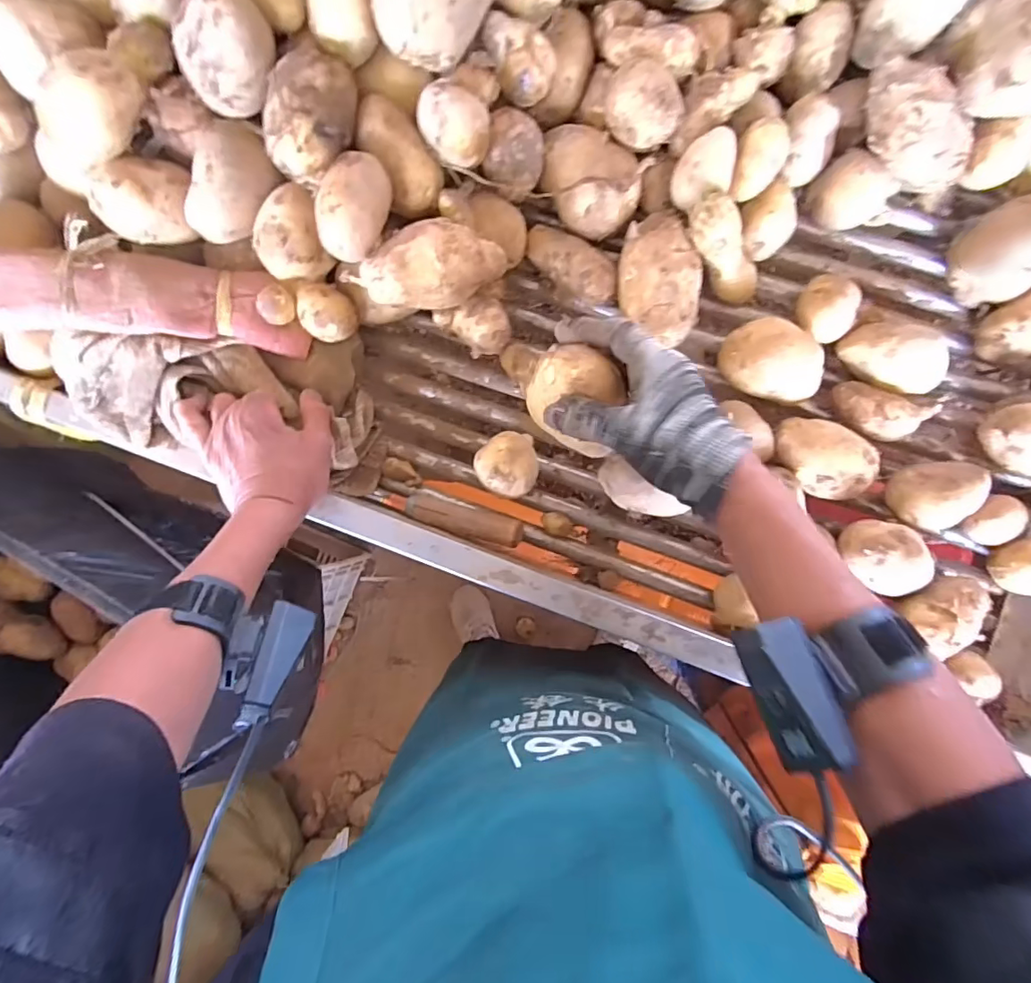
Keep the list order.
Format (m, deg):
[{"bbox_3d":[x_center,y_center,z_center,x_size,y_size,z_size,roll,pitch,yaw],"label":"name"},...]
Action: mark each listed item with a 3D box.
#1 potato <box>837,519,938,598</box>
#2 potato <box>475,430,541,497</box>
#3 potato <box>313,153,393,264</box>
[{"bbox_3d":[0.280,0.051,0.395,0.046,0.037,0.060,-37,82,5],"label":"potato"},{"bbox_3d":[-0.006,-0.021,0.450,0.051,0.043,0.053,-1,86,9],"label":"potato"},{"bbox_3d":[-0.120,-0.209,0.382,0.041,0.038,0.069,14,89,10],"label":"potato"}]

